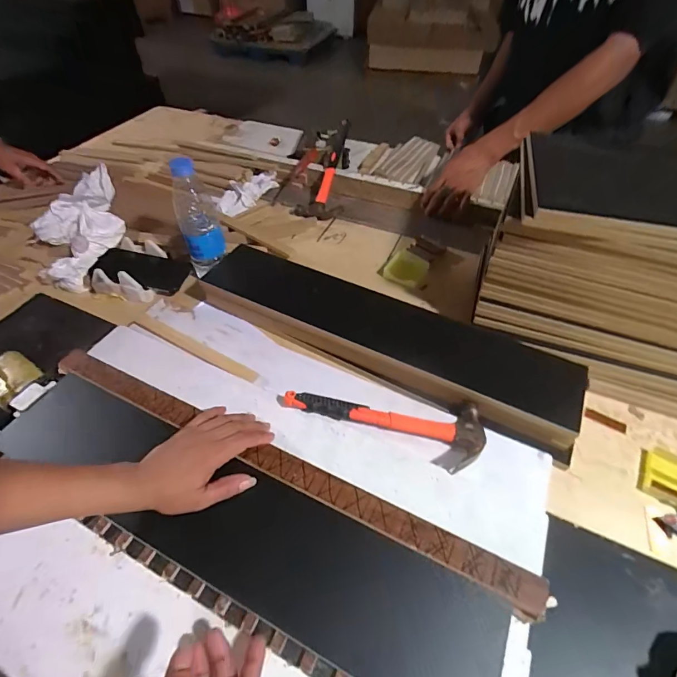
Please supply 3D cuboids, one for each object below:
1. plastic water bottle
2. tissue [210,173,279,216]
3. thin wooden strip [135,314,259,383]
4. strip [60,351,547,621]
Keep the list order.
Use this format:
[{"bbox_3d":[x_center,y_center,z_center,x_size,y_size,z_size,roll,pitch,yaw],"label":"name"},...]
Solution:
[{"bbox_3d":[-0.234,-0.195,0.644,0.067,0.196,0.059,-17,52,-13],"label":"plastic water bottle"},{"bbox_3d":[-0.206,-0.327,0.861,0.072,0.037,0.188,29,56,22],"label":"tissue"},{"bbox_3d":[-0.219,0.011,0.587,0.233,0.006,0.029,25,39,20],"label":"thin wooden strip"},{"bbox_3d":[-0.087,0.136,0.445,0.616,0.011,0.035,21,54,16],"label":"strip"}]

